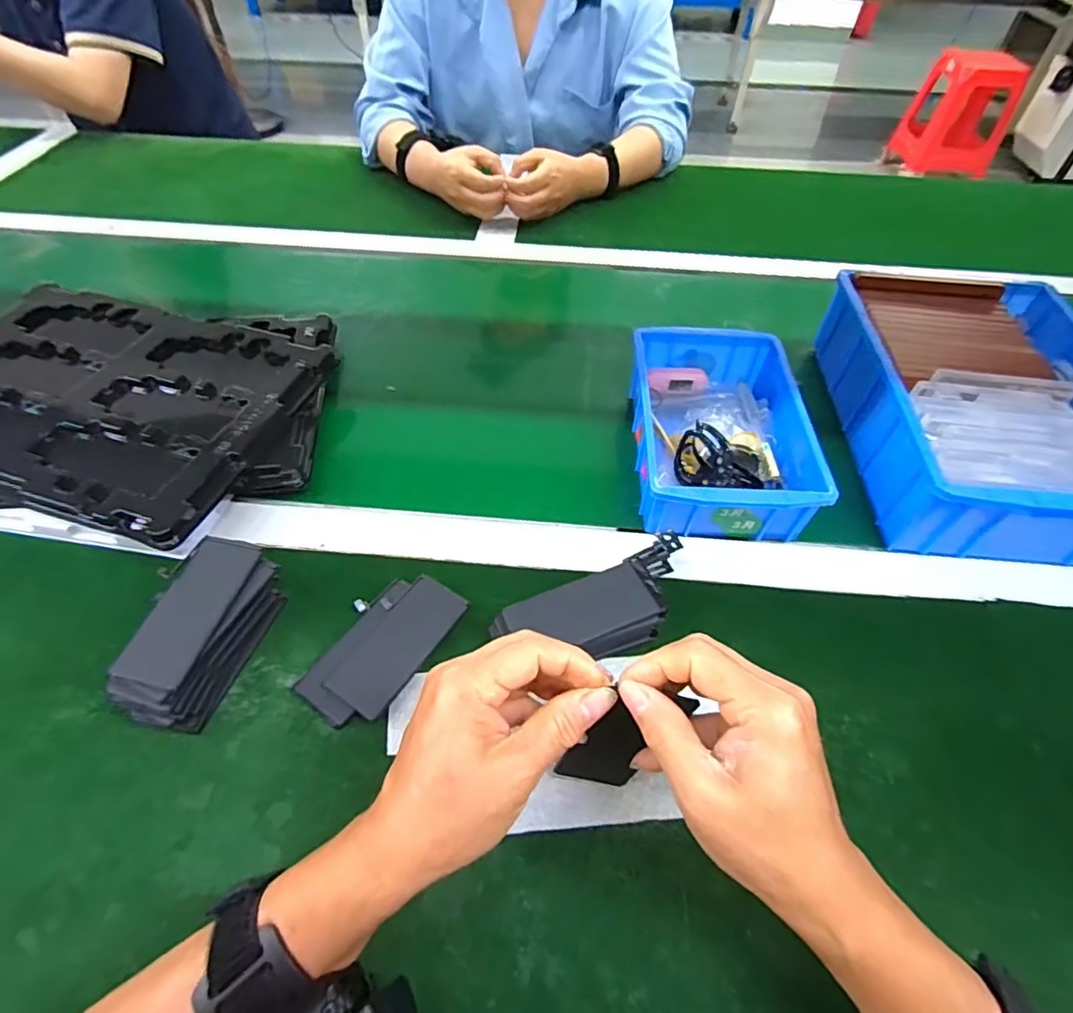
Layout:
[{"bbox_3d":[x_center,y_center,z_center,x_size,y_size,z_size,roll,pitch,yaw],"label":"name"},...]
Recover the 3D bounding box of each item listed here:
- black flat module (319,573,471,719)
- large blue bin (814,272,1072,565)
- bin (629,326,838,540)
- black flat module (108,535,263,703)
[{"bbox_3d":[-0.091,0.092,0.376,0.042,0.004,0.097,31,59,14],"label":"black flat module"},{"bbox_3d":[0.384,-0.087,0.486,0.207,0.082,0.291,5,52,1],"label":"large blue bin"},{"bbox_3d":[0.152,-0.066,0.486,0.140,0.066,0.206,0,52,-2],"label":"bin"},{"bbox_3d":[-0.211,0.064,0.342,0.041,0.009,0.103,10,52,6],"label":"black flat module"}]

